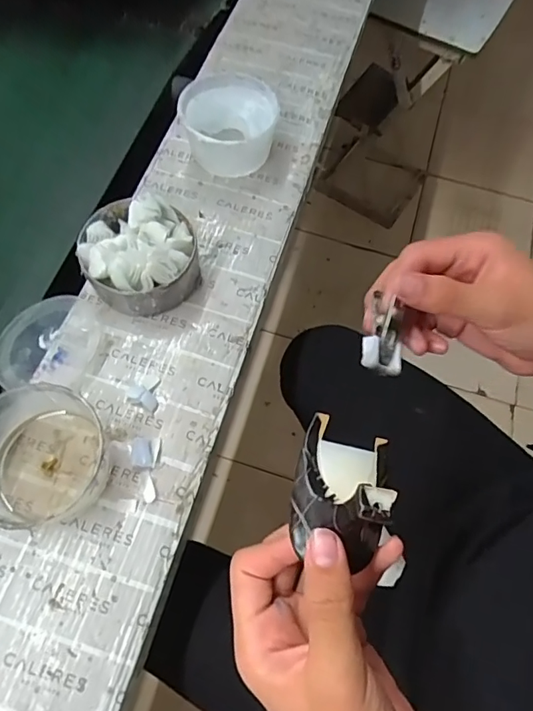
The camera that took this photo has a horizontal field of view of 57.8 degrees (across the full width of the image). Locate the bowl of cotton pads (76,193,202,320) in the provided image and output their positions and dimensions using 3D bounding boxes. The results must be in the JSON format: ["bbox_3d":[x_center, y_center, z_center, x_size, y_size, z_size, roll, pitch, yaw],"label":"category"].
[{"bbox_3d":[-0.132,-0.107,0.508,0.114,0.077,0.117,1,66,-2],"label":"bowl of cotton pads"}]

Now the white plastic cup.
[{"bbox_3d":[-0.046,-0.285,0.599,0.116,0.063,0.112,-9,67,-6],"label":"white plastic cup"}]

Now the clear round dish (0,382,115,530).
[{"bbox_3d":[-0.200,0.089,0.427,0.111,0.060,0.109,1,66,-2],"label":"clear round dish"}]

